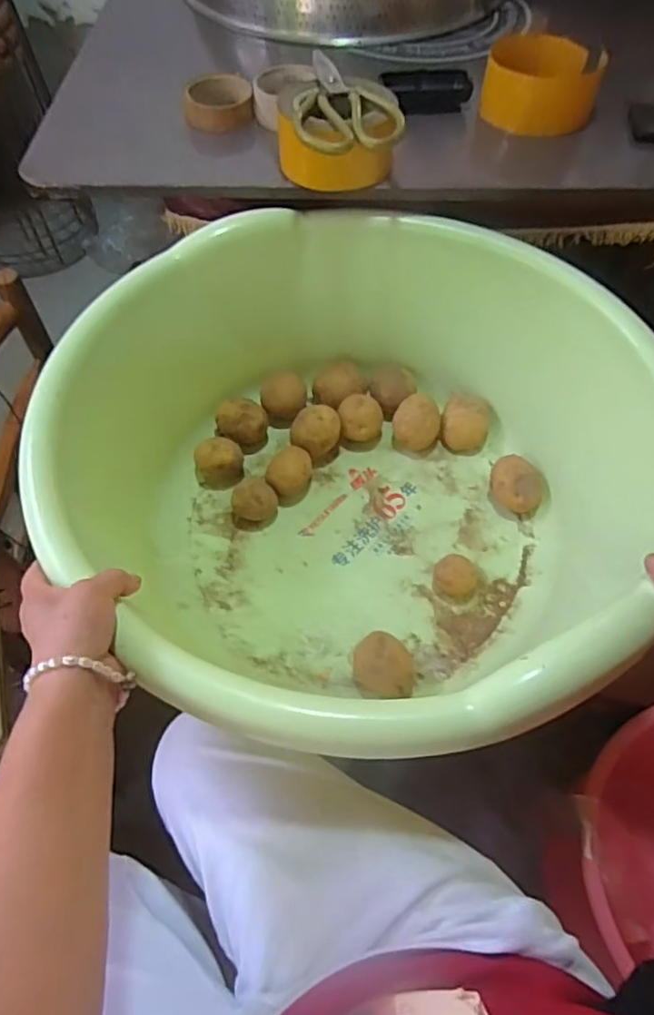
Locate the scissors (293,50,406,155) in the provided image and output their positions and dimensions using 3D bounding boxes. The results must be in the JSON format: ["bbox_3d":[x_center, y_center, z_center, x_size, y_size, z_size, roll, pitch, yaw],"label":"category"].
[{"bbox_3d":[0.021,-0.418,0.611,0.107,0.019,0.172,1,58,1],"label":"scissors"}]

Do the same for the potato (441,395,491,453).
[{"bbox_3d":[0.173,-0.104,0.751,0.058,0.049,0.055,0,58,0],"label":"potato"}]

